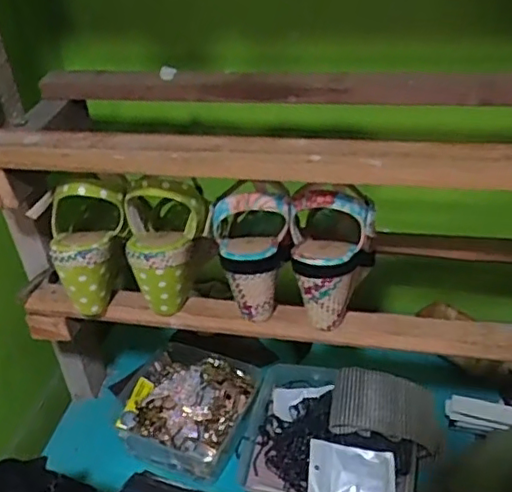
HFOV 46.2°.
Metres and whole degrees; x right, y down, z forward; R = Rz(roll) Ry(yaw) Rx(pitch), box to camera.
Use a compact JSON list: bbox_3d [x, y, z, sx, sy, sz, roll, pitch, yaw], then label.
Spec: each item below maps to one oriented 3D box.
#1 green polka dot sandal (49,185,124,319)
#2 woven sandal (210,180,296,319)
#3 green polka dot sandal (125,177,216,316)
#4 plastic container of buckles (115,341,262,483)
[{"bbox_3d":[-0.181,0.005,0.620,0.082,0.147,0.066,7,13,15],"label":"green polka dot sandal"},{"bbox_3d":[0.000,0.008,0.597,0.077,0.138,0.075,-7,36,-4],"label":"woven sandal"},{"bbox_3d":[-0.089,-0.001,0.616,0.085,0.132,0.077,-5,35,-2],"label":"green polka dot sandal"},{"bbox_3d":[-0.090,0.212,0.790,0.167,0.065,0.165,10,38,19],"label":"plastic container of buckles"}]

